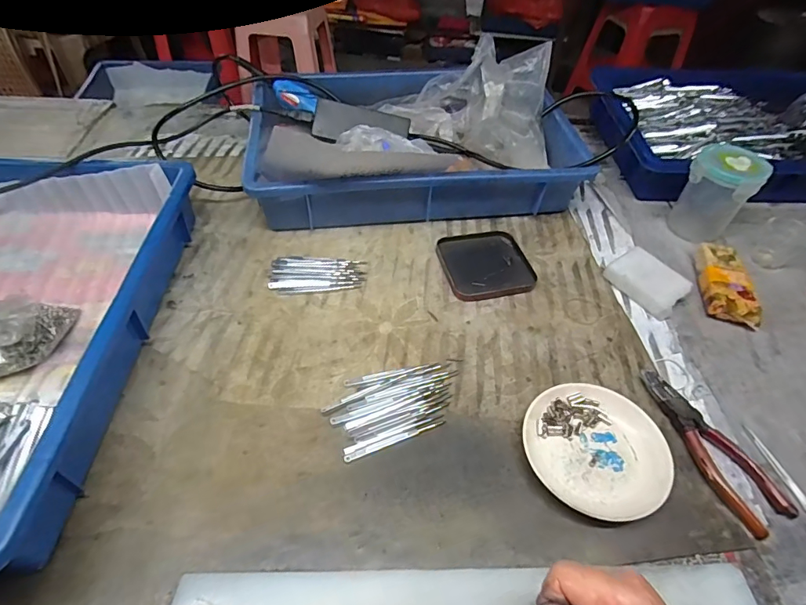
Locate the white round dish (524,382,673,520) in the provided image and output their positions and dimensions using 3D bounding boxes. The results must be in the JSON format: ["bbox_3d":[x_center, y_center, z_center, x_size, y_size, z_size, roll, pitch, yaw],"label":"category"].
[{"bbox_3d":[0.167,0.127,0.396,0.119,0.022,0.110,2,49,-2],"label":"white round dish"}]

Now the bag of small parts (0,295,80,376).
[{"bbox_3d":[-0.366,0.028,0.407,0.114,0.066,0.048,-33,58,-28],"label":"bag of small parts"}]

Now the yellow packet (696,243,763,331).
[{"bbox_3d":[0.384,-0.023,0.534,0.049,0.035,0.106,12,49,8],"label":"yellow packet"}]

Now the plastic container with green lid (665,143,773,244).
[{"bbox_3d":[0.400,-0.137,0.584,0.074,0.117,0.067,37,56,26],"label":"plastic container with green lid"}]

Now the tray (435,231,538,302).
[{"bbox_3d":[0.101,-0.050,0.561,0.104,0.010,0.109,-10,50,-11],"label":"tray"}]

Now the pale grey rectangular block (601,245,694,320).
[{"bbox_3d":[0.293,-0.027,0.537,0.063,0.029,0.082,-30,56,-26],"label":"pale grey rectangular block"}]

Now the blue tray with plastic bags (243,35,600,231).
[{"bbox_3d":[0.015,-0.243,0.637,0.433,0.150,0.278,-4,49,-7],"label":"blue tray with plastic bags"}]

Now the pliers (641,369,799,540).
[{"bbox_3d":[0.273,0.125,0.407,0.053,0.015,0.150,-18,52,-18],"label":"pliers"}]

